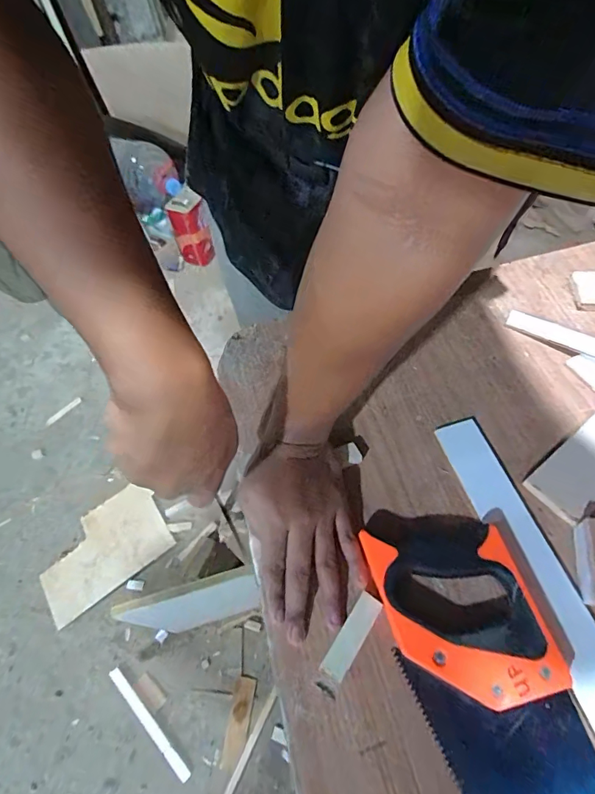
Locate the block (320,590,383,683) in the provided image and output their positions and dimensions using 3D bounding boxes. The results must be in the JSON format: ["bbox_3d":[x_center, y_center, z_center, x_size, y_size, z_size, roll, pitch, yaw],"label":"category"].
[{"bbox_3d":[0.044,0.193,0.352,0.020,0.013,0.066,29,61,20],"label":"block"}]

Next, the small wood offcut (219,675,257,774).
[{"bbox_3d":[-0.127,0.703,0.940,0.047,0.013,0.164,7,58,10],"label":"small wood offcut"}]

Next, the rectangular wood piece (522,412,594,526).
[{"bbox_3d":[0.274,0.061,0.407,0.120,0.014,0.055,-32,61,-20],"label":"rectangular wood piece"}]

